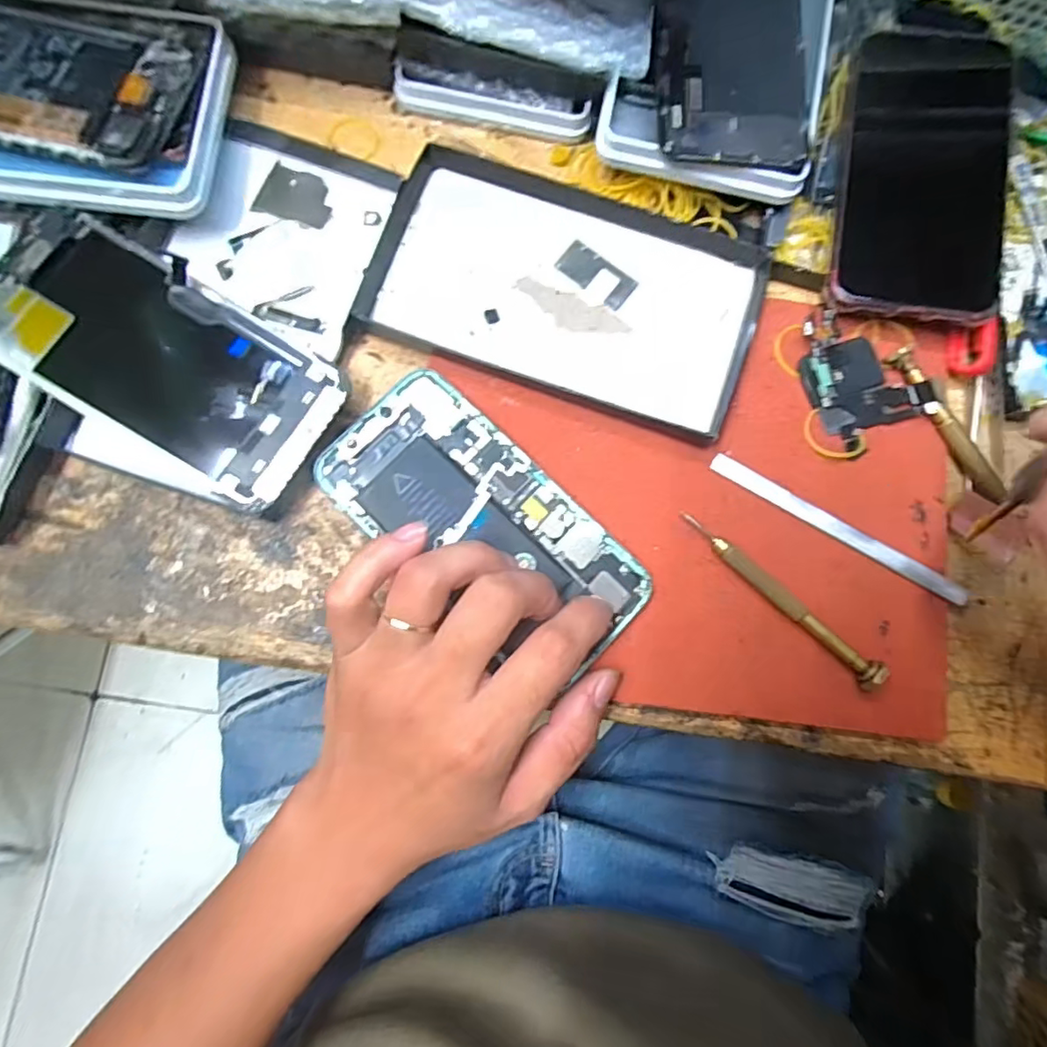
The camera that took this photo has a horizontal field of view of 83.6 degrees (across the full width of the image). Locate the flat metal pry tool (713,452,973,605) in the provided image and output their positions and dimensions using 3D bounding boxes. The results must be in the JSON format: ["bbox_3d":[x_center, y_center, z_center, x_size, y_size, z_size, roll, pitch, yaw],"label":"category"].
[{"bbox_3d":[0.148,0.003,0.274,0.132,0.004,0.010,29,84,1],"label":"flat metal pry tool"}]

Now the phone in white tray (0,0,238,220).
[{"bbox_3d":[-0.221,-0.187,0.248,0.169,0.022,0.096,3,79,-8],"label":"phone in white tray"}]

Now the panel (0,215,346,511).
[{"bbox_3d":[-0.152,-0.069,0.252,0.136,0.011,0.070,32,78,-3],"label":"panel"}]

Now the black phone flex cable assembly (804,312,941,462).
[{"bbox_3d":[0.160,-0.073,0.283,0.048,0.010,0.068,-29,91,0],"label":"black phone flex cable assembly"}]

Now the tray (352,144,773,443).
[{"bbox_3d":[0.022,-0.115,0.280,0.177,0.009,0.103,18,84,0],"label":"tray"}]

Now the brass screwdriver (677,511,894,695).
[{"bbox_3d":[0.117,0.034,0.263,0.114,0.014,0.009,42,84,2],"label":"brass screwdriver"}]

